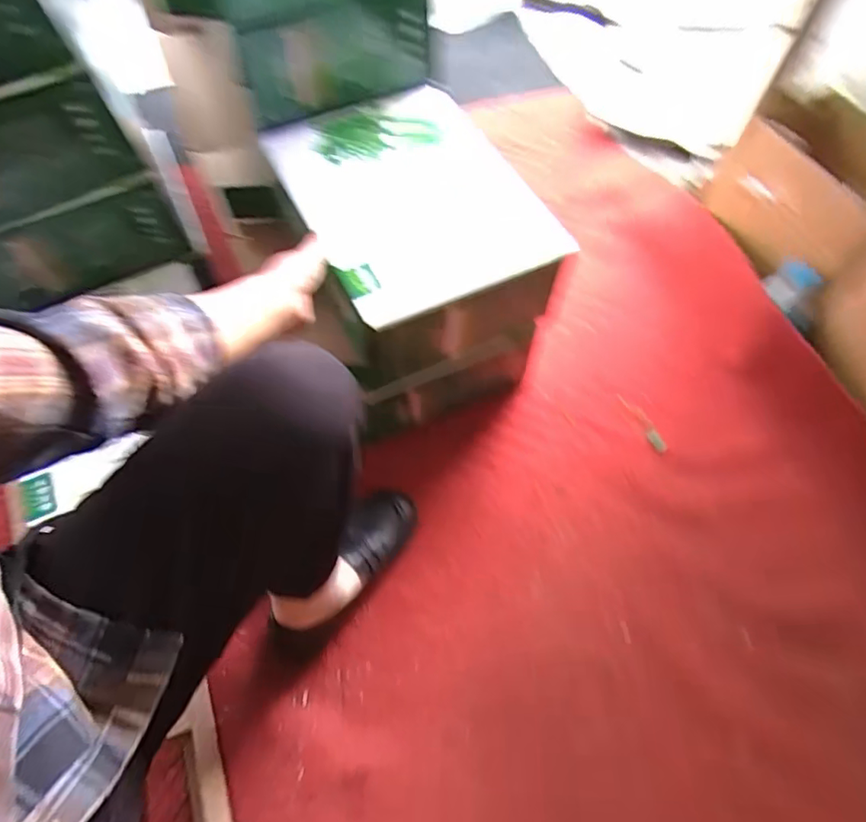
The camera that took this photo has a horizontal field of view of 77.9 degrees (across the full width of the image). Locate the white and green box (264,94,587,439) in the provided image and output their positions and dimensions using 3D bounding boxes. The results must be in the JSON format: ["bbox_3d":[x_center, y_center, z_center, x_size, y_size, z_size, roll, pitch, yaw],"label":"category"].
[{"bbox_3d":[-0.030,-0.225,0.791,0.314,0.267,0.386,-24,64,-11],"label":"white and green box"}]

